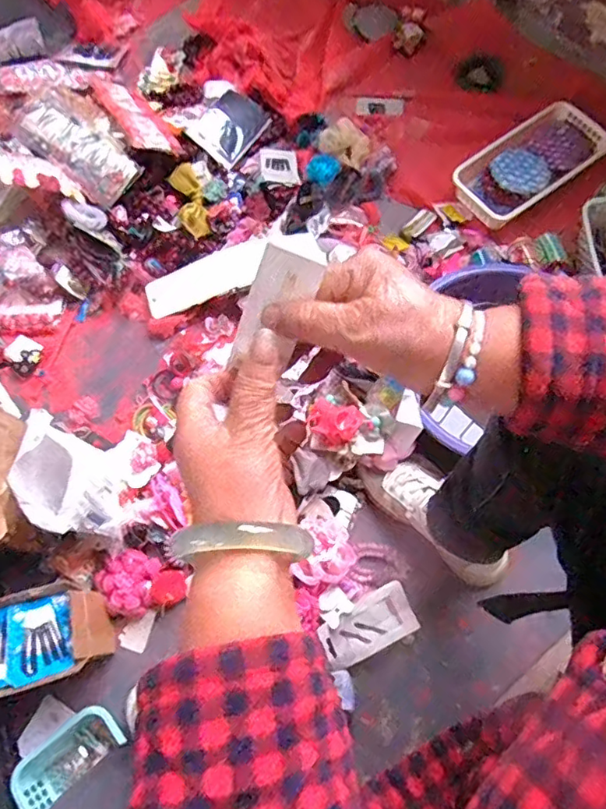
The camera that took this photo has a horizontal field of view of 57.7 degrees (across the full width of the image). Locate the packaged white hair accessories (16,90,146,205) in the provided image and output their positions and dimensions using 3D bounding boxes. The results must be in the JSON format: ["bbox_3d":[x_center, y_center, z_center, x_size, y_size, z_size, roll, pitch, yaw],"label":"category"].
[{"bbox_3d":[-0.387,-0.438,0.932,0.103,0.037,0.238,-43,74,-12],"label":"packaged white hair accessories"}]

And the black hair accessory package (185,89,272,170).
[{"bbox_3d":[-0.133,-0.512,1.008,0.101,0.021,0.147,37,68,-6],"label":"black hair accessory package"}]

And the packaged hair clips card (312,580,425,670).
[{"bbox_3d":[0.085,0.286,0.708,0.128,0.014,0.066,-25,88,-19],"label":"packaged hair clips card"}]

